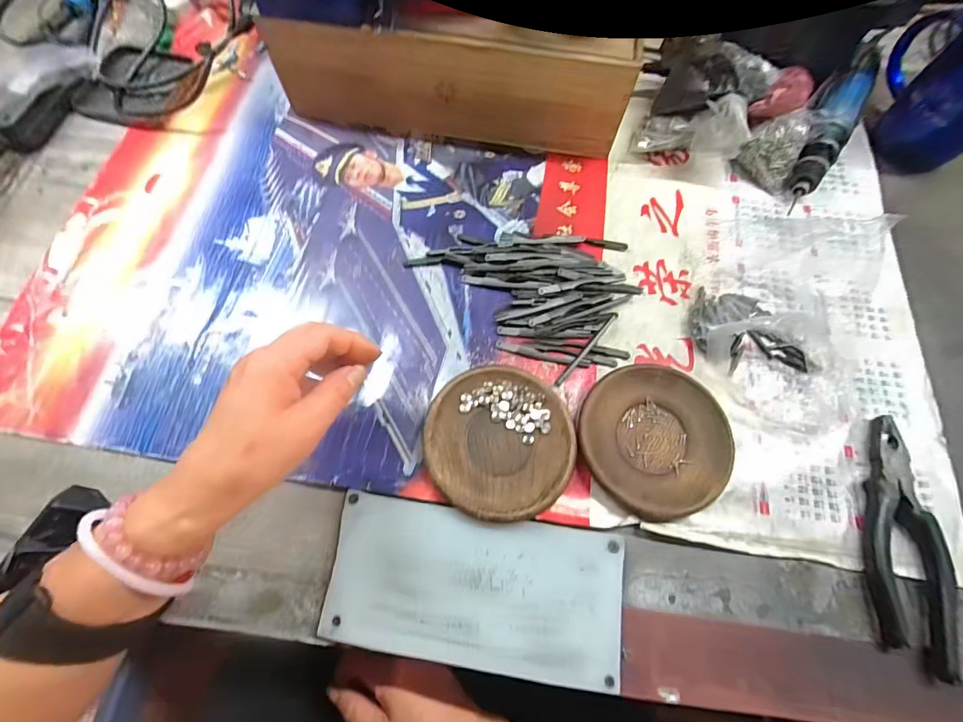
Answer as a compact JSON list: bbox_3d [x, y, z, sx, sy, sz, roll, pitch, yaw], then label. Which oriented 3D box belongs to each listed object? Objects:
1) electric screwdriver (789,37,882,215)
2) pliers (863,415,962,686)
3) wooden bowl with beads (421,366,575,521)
[{"bbox_3d":[0.369,-0.252,0.451,0.035,0.042,0.237,34,69,12],"label":"electric screwdriver"},{"bbox_3d":[0.302,0.127,0.314,0.054,0.018,0.167,5,69,1],"label":"pliers"},{"bbox_3d":[0.014,0.060,0.330,0.106,0.018,0.113,0,69,-1],"label":"wooden bowl with beads"}]

